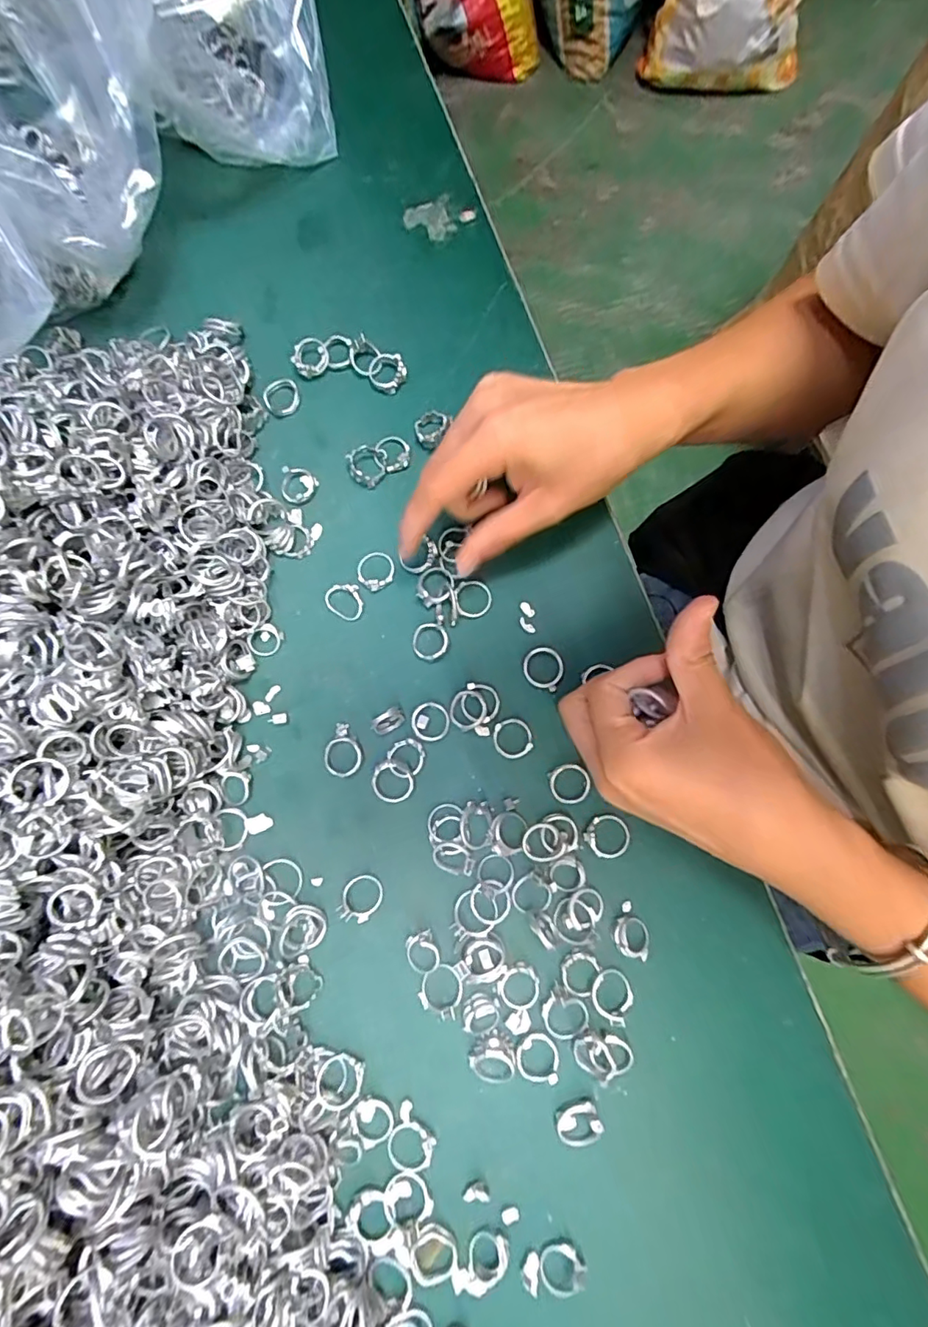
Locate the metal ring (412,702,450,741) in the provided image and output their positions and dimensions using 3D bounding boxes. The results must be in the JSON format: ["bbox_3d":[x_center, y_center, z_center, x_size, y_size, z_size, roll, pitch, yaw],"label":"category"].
[{"bbox_3d":[-0.018,0.031,0.294,0.020,0.006,0.021,0,78,1],"label":"metal ring"}]

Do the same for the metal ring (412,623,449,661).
[{"bbox_3d":[-0.018,-0.013,0.301,0.020,0.007,0.021,-9,78,-1],"label":"metal ring"}]

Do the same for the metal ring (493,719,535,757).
[{"bbox_3d":[0.026,0.040,0.291,0.020,0.005,0.021,0,78,1],"label":"metal ring"}]

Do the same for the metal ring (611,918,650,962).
[{"bbox_3d":[0.083,0.136,0.271,0.018,0.007,0.018,0,78,1],"label":"metal ring"}]

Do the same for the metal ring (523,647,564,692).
[{"bbox_3d":[0.043,0.002,0.297,0.022,0.005,0.022,0,78,1],"label":"metal ring"}]

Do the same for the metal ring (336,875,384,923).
[{"bbox_3d":[-0.053,0.120,0.278,0.019,0.009,0.024,39,81,8],"label":"metal ring"}]

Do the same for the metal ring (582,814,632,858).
[{"bbox_3d":[0.074,0.089,0.281,0.022,0.004,0.022,0,78,1],"label":"metal ring"}]

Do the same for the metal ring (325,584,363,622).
[{"bbox_3d":[-0.068,-0.035,0.309,0.021,0.004,0.022,0,78,1],"label":"metal ring"}]

